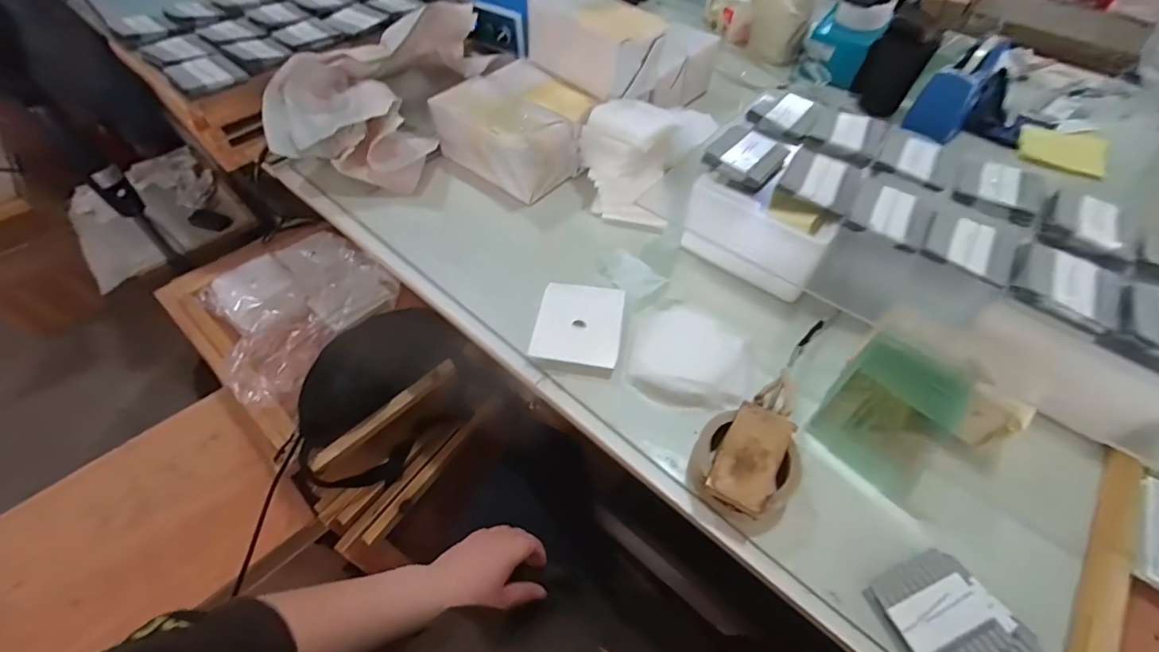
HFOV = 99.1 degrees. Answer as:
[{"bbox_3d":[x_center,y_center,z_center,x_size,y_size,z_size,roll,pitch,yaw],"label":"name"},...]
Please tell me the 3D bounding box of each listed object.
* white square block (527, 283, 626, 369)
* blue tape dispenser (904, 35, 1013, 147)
[{"bbox_3d":[0.001,-0.006,0.571,0.095,0.013,0.108,7,54,5],"label":"white square block"},{"bbox_3d":[0.627,-0.403,0.814,0.080,0.109,0.181,34,60,22],"label":"blue tape dispenser"}]

